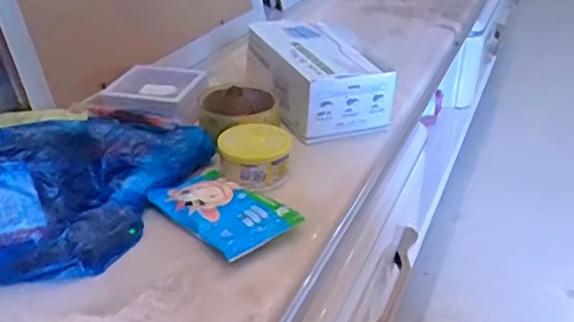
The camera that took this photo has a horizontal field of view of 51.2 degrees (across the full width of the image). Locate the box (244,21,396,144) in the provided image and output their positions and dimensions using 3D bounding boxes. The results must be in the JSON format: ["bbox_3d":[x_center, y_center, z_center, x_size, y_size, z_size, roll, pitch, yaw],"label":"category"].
[{"bbox_3d":[0.029,-0.094,0.662,0.095,0.075,0.170,-14,32,-24],"label":"box"}]

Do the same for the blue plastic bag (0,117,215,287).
[{"bbox_3d":[-0.149,0.012,0.465,0.239,0.073,0.105,-21,36,-33],"label":"blue plastic bag"}]

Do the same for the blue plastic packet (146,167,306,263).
[{"bbox_3d":[-0.055,0.038,0.495,0.071,0.015,0.125,-24,38,-37],"label":"blue plastic packet"}]

